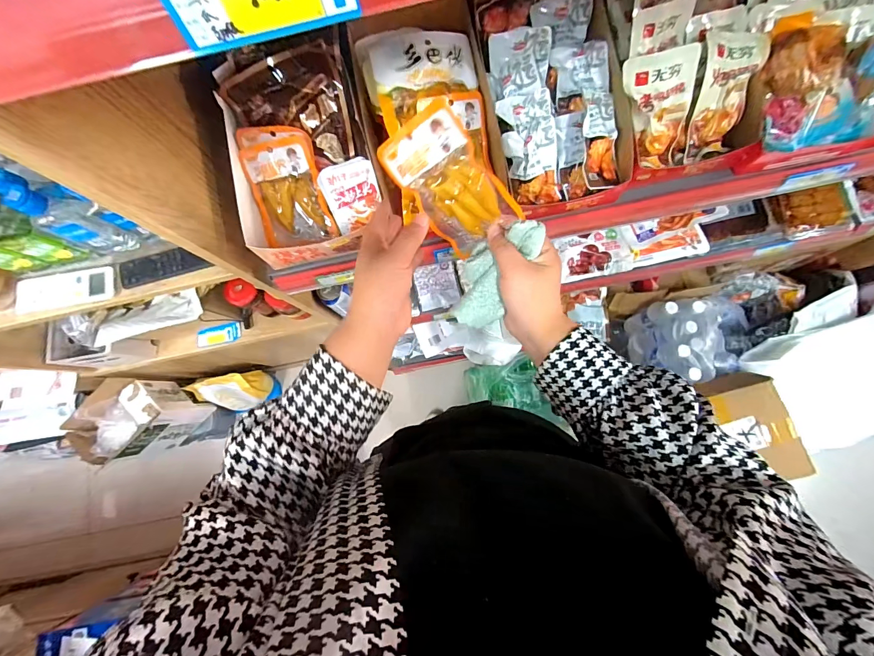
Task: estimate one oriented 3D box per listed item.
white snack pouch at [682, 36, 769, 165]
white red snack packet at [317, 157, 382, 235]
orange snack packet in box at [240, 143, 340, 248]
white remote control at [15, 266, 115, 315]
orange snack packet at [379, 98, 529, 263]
[{"bbox_3d":[0.341,-0.275,0.451,0.066,0.018,0.132,6,117,3],"label":"white snack pouch"},{"bbox_3d":[-0.110,-0.175,0.495,0.072,0.012,0.081,-17,118,6],"label":"white red snack packet"},{"bbox_3d":[-0.198,-0.178,0.507,0.097,0.014,0.126,-5,120,8],"label":"orange snack packet in box"},{"bbox_3d":[-0.520,-0.053,0.520,0.132,0.015,0.046,-11,76,-2],"label":"white remote control"},{"bbox_3d":[0.014,-0.136,0.372,0.140,0.096,0.014,44,50,-28],"label":"orange snack packet"}]

